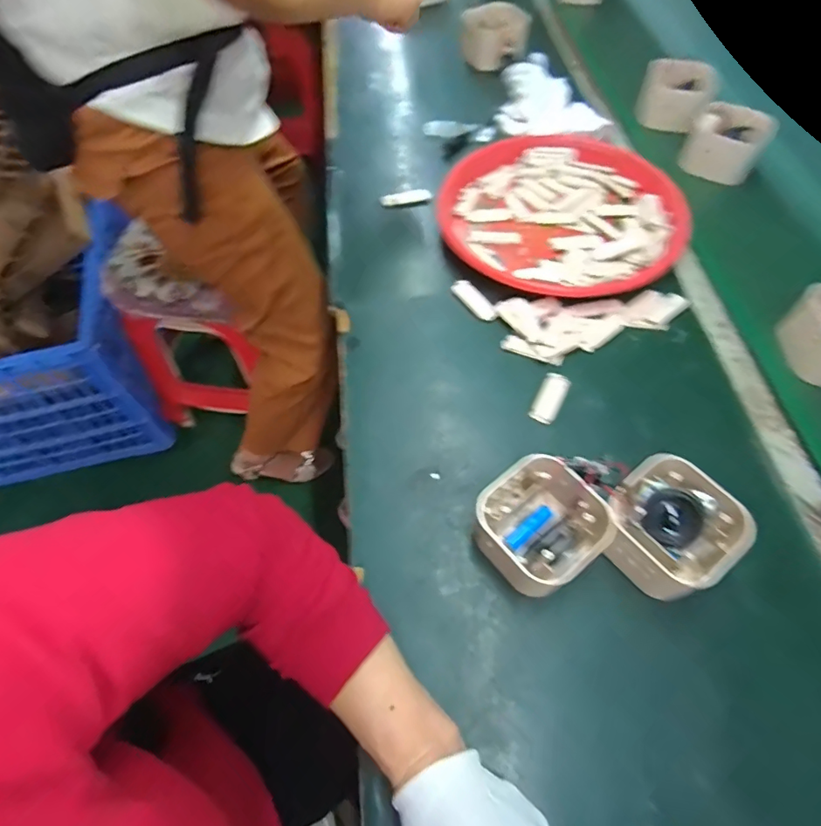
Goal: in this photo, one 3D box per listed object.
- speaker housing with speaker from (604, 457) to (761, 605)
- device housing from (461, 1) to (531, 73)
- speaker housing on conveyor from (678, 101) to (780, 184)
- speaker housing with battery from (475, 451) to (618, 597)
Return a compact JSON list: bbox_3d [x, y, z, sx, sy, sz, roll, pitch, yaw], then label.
[{"bbox_3d":[0.205,0.097,0.406,0.094,0.062,0.091,-38,66,-21],"label":"speaker housing with speaker"},{"bbox_3d":[0.137,-0.620,0.826,0.109,0.092,0.062,8,61,6],"label":"device housing"},{"bbox_3d":[0.436,-0.374,0.691,0.096,0.057,0.092,34,67,18],"label":"speaker housing on conveyor"},{"bbox_3d":[0.106,0.097,0.410,0.092,0.062,0.098,-33,65,-16],"label":"speaker housing with battery"}]

